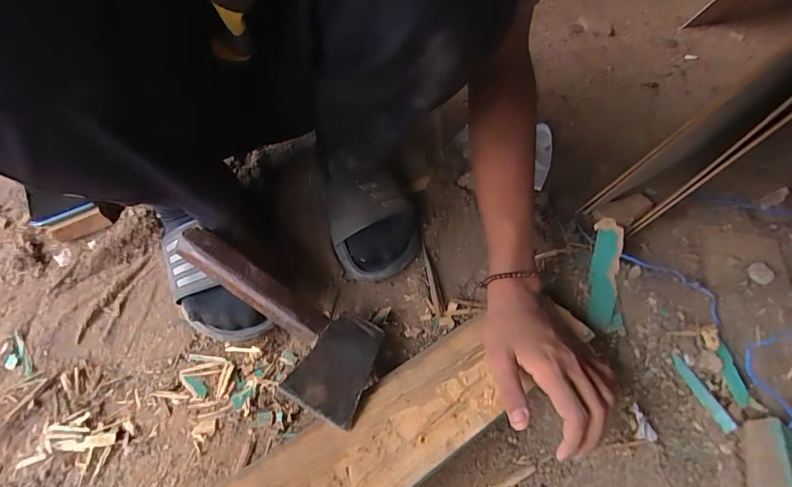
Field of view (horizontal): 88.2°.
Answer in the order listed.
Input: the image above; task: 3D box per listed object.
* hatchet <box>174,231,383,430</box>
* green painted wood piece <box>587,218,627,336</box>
[{"bbox_3d":[-0.112,0.064,0.403,0.232,0.026,0.104,39,55,11],"label":"hatchet"},{"bbox_3d":[0.246,0.036,0.476,0.035,0.014,0.130,8,79,2],"label":"green painted wood piece"}]

